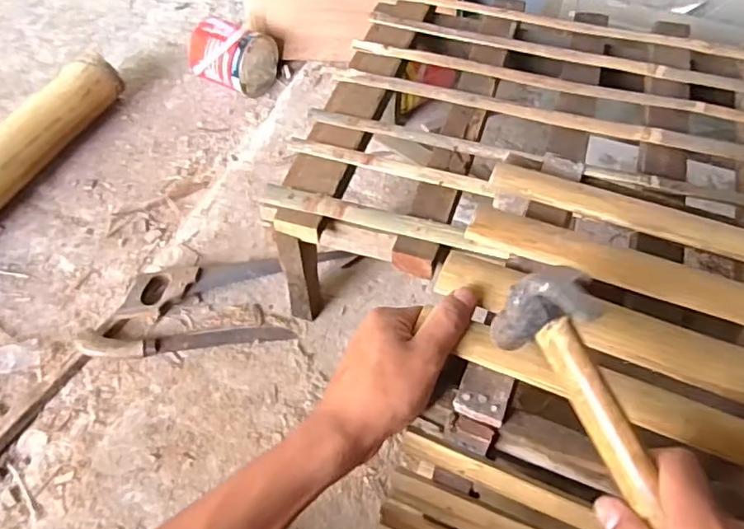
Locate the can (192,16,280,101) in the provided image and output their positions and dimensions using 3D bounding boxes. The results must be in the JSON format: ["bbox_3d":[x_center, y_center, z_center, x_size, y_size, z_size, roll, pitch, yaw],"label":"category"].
[{"bbox_3d":[-0.351,-0.518,1.492,0.174,0.161,0.162,21,56,14],"label":"can"}]

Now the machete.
[{"bbox_3d":[-0.315,0.126,1.023,0.352,0.048,0.040,-5,54,-5],"label":"machete"}]

